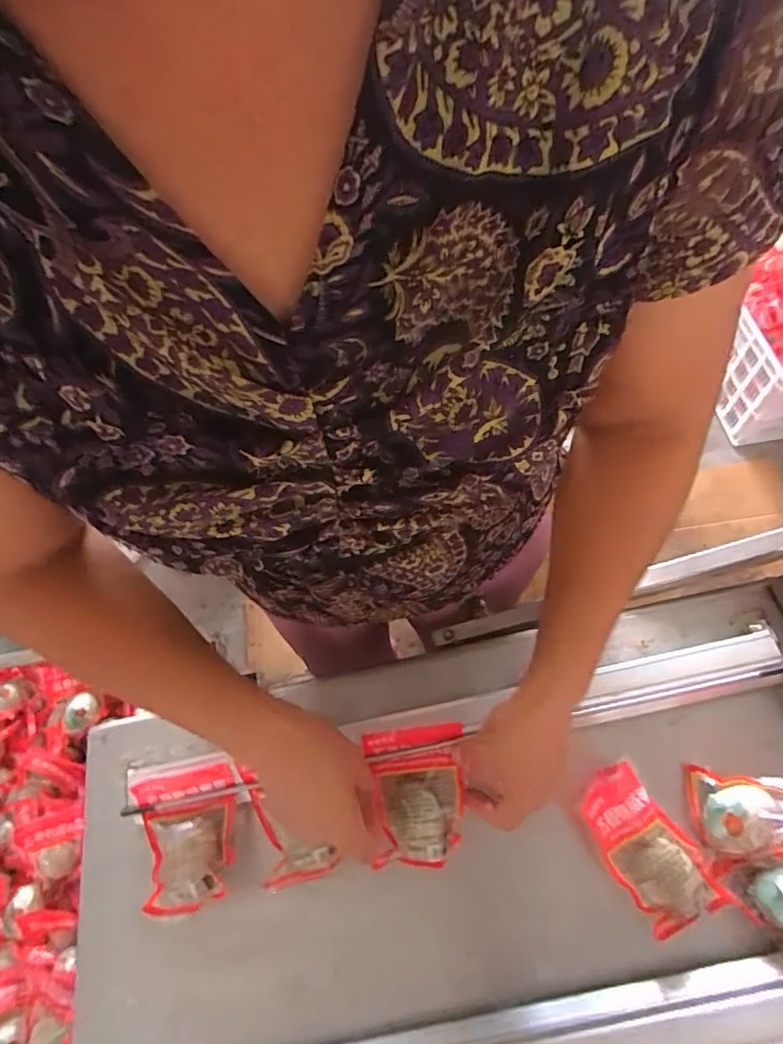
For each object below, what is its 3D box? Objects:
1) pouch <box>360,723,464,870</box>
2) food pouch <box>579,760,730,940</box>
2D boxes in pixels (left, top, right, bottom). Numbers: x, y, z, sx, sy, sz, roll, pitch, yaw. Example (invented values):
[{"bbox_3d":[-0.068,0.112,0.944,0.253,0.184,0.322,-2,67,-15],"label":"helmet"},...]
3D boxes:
[{"bbox_3d":[0.022,0.237,0.456,0.083,0.016,0.105,-7,67,-1],"label":"pouch"},{"bbox_3d":[0.208,0.266,0.424,0.066,0.024,0.123,-30,69,-10],"label":"food pouch"}]

